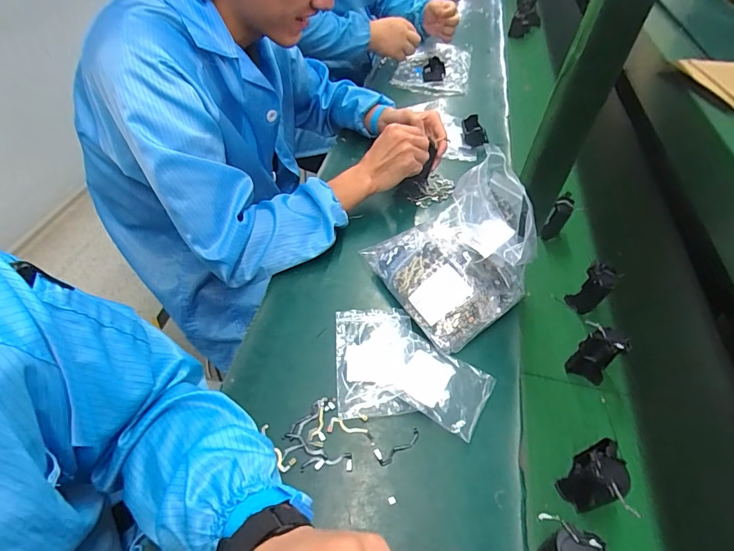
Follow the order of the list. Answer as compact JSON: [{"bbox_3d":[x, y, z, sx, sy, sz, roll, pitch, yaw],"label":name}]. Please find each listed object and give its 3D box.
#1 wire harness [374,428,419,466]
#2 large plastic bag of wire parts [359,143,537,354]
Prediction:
[{"bbox_3d":[0.035,0.183,0.454,0.054,0.004,0.019,-19,53,-21],"label":"wire harness"},{"bbox_3d":[0.123,-0.037,0.563,0.183,0.150,0.199,-15,52,-18],"label":"large plastic bag of wire parts"}]

